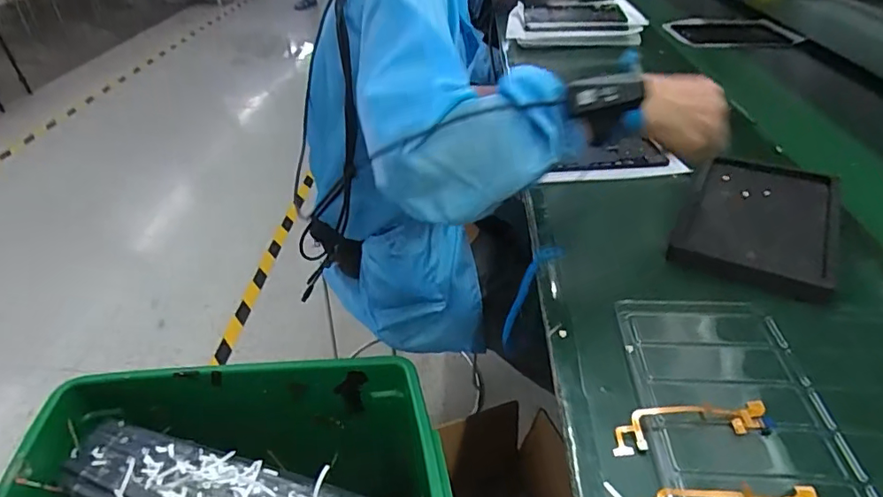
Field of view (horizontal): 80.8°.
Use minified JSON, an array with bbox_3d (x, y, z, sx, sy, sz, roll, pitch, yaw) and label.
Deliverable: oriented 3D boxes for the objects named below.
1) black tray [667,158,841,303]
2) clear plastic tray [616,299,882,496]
[{"bbox_3d":[0.388,-0.038,0.635,0.158,0.019,0.289,21,41,25],"label":"black tray"},{"bbox_3d":[0.310,0.128,0.422,0.288,0.013,0.226,4,36,4],"label":"clear plastic tray"}]

